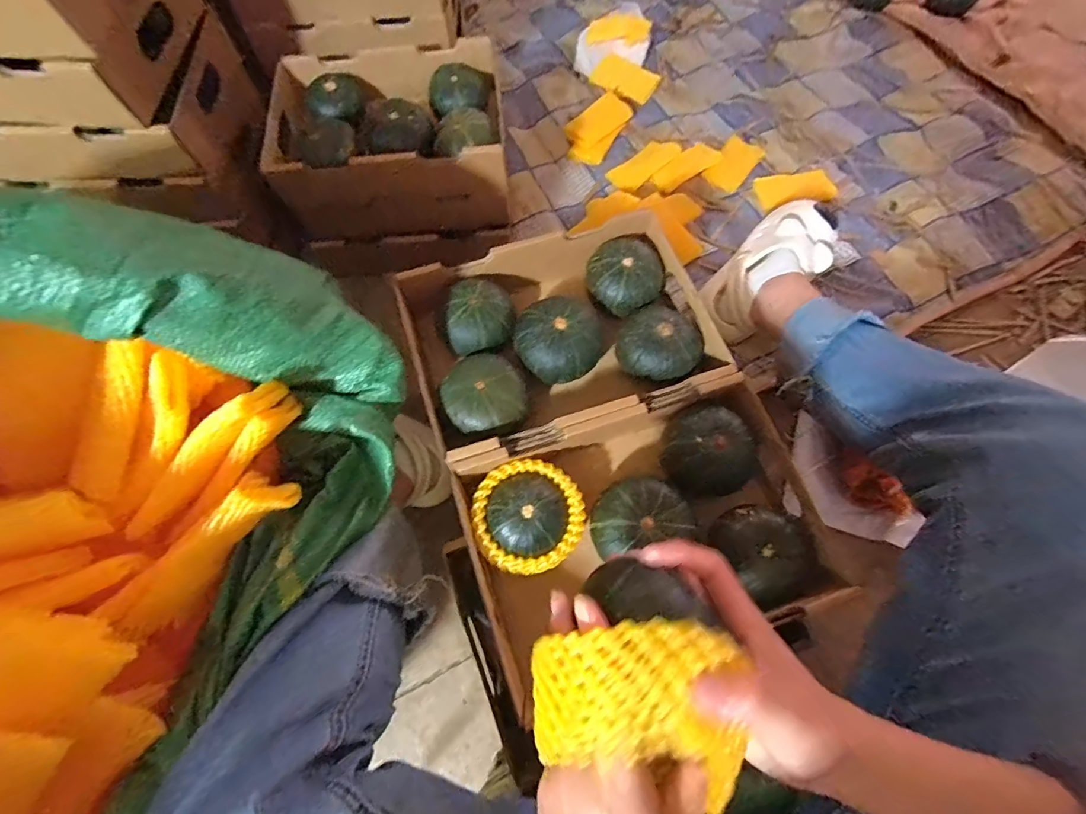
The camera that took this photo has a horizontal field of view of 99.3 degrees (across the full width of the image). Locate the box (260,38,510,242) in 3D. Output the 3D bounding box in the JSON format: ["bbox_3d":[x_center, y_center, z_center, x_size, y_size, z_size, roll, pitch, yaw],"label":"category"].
[{"bbox_3d":[-0.215,-0.381,0.676,0.311,0.125,0.230,-9,68,-3],"label":"box"}]

